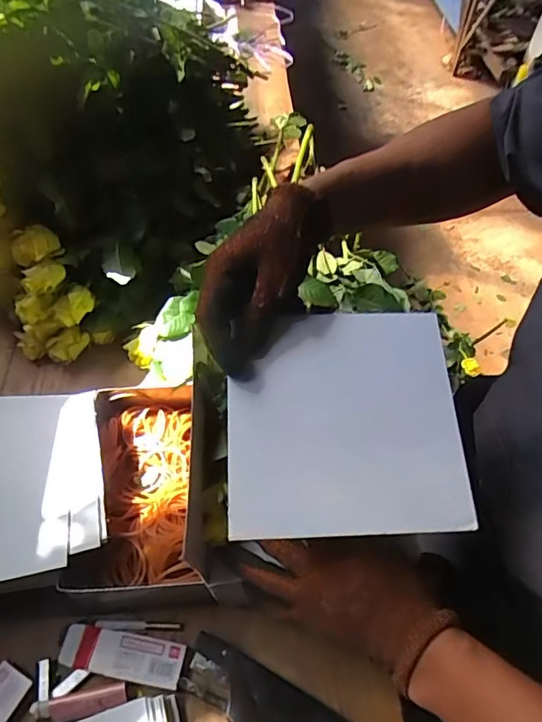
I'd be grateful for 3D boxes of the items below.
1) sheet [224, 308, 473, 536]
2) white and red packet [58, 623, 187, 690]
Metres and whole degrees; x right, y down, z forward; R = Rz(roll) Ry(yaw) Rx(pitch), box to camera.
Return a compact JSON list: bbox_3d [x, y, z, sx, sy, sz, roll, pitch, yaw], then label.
[{"bbox_3d":[0.050,0.037,0.340,0.154,0.004,0.152,-2,68,-2],"label":"sheet"},{"bbox_3d":[-0.139,0.275,0.464,0.114,0.014,0.037,10,54,5],"label":"white and red packet"}]

